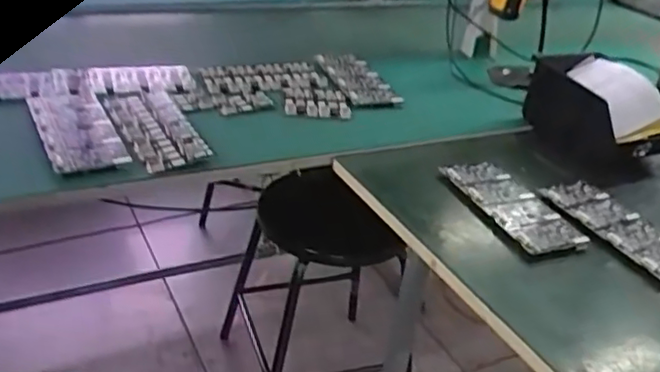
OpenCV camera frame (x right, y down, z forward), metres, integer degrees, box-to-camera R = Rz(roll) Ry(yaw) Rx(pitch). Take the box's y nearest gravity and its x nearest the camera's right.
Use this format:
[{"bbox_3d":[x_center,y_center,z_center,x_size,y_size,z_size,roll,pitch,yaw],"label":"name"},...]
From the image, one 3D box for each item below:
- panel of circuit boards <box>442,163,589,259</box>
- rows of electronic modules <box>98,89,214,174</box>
[{"bbox_3d":[0.256,0.027,0.936,0.097,0.017,0.224,-18,45,-25],"label":"panel of circuit boards"},{"bbox_3d":[-0.274,-0.092,1.019,0.107,0.029,0.261,-13,33,-29],"label":"rows of electronic modules"}]

